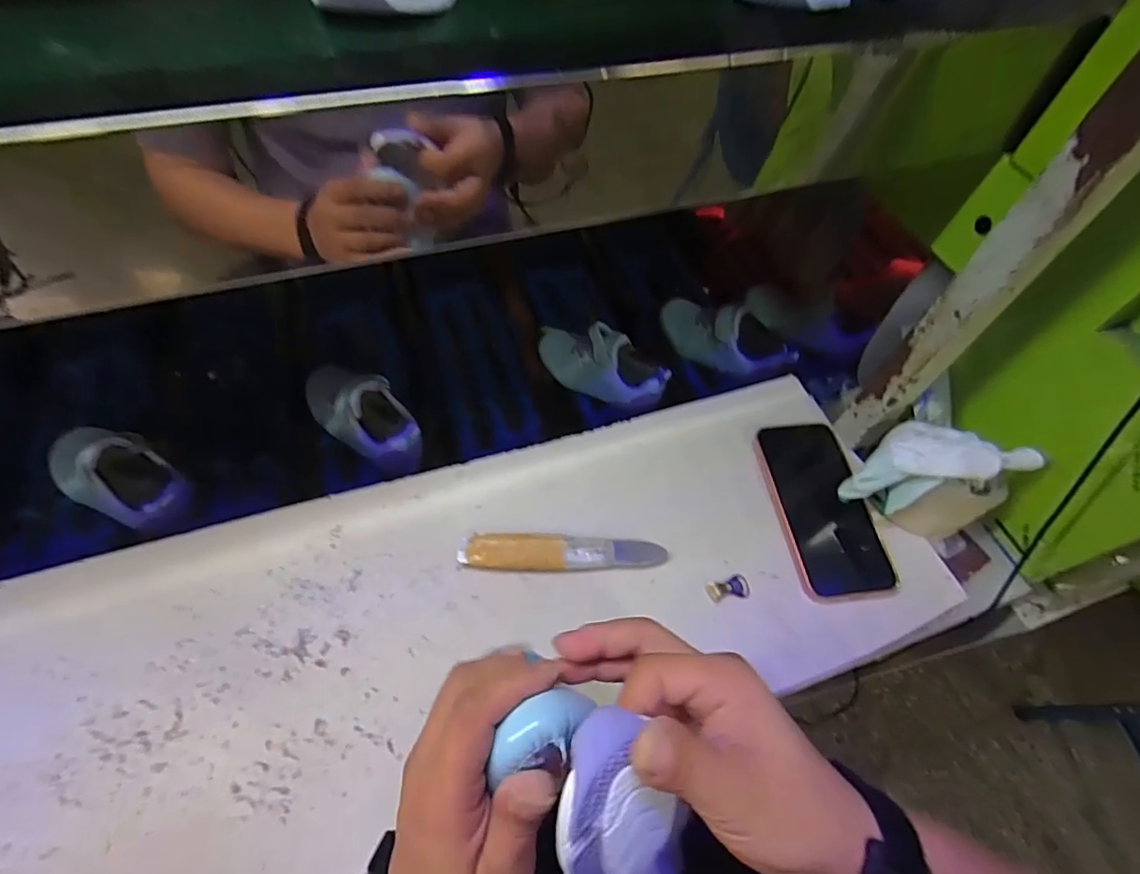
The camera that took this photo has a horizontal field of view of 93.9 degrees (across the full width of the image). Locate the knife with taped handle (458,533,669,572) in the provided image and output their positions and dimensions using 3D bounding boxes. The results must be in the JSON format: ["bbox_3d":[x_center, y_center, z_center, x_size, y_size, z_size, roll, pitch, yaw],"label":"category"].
[{"bbox_3d":[-0.005,0.096,0.429,0.163,0.025,0.028,3,57,-1],"label":"knife with taped handle"}]

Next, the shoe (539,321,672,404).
[{"bbox_3d":[0.029,-0.084,0.586,0.166,0.068,0.058,23,59,24],"label":"shoe"}]

